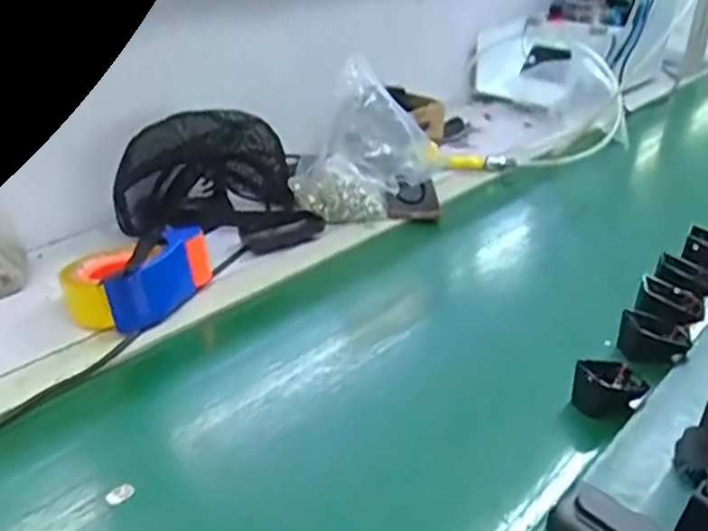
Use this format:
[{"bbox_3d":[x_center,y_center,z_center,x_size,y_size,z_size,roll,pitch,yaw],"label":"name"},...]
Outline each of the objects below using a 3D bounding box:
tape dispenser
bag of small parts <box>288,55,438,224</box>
[{"bbox_3d":[-0.239,0.010,0.775,0.105,0.064,0.146,18,33,28],"label":"tape dispenser"},{"bbox_3d":[0.009,-0.155,0.967,0.177,0.186,0.076,-3,29,-7],"label":"bag of small parts"}]

